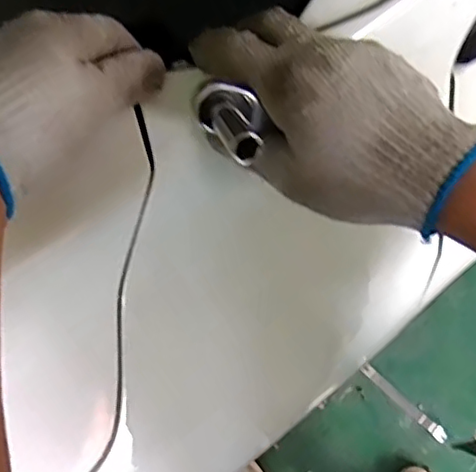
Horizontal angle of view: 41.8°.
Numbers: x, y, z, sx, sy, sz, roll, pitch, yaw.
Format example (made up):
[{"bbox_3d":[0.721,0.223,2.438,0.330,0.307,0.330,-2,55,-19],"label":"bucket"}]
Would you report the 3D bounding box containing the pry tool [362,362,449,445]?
[{"bbox_3d":[0.368,0.368,1.380,0.228,0.012,0.028,42,101,14],"label":"pry tool"}]

